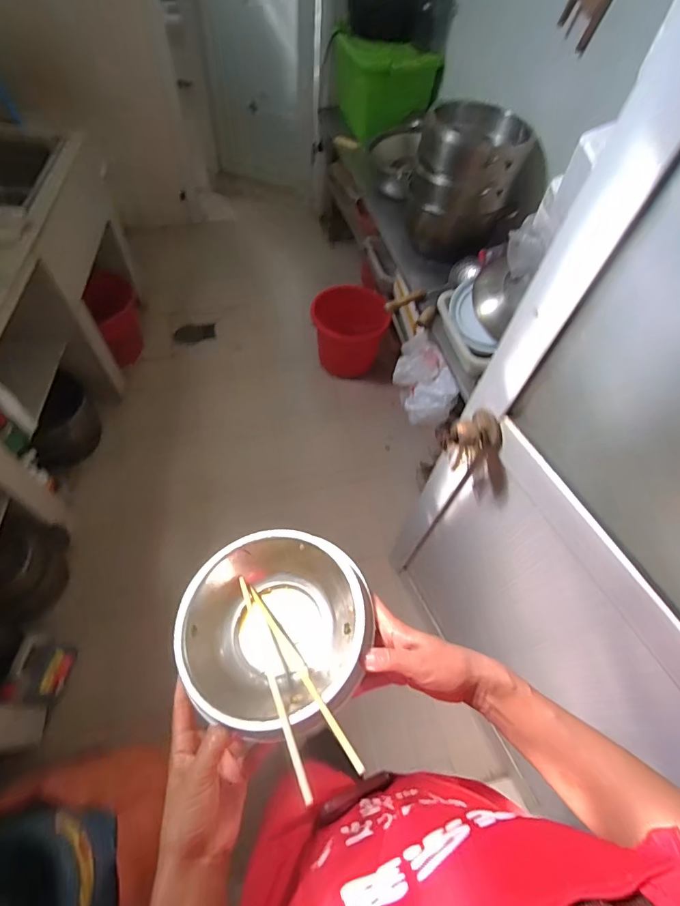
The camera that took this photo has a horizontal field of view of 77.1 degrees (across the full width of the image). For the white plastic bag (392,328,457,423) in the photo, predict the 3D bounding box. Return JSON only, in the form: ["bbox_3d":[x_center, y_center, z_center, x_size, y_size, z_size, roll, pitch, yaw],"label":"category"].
[{"bbox_3d":[0.242,-0.242,1.309,0.131,0.152,0.315,-6,61,-8],"label":"white plastic bag"}]

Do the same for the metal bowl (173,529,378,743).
[{"bbox_3d":[-0.070,0.175,0.443,0.193,0.075,0.187,2,60,-3],"label":"metal bowl"}]

